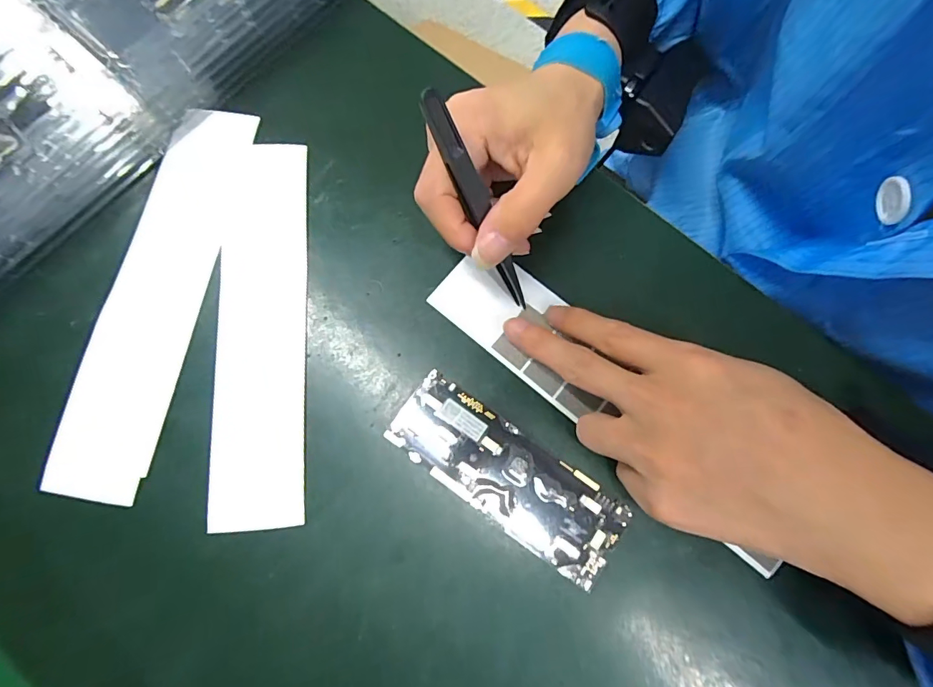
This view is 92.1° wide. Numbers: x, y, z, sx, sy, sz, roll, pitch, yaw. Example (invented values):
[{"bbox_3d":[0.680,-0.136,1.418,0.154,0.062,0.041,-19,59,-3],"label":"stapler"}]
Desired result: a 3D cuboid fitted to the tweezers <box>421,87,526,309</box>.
[{"bbox_3d":[0.009,-0.062,0.213,0.011,0.115,0.014,-38,43,-6],"label":"tweezers"}]

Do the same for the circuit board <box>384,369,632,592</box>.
[{"bbox_3d":[0.019,0.065,0.227,0.121,0.008,0.043,35,82,7],"label":"circuit board"}]

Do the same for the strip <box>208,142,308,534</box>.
[{"bbox_3d":[-0.115,-0.013,0.250,0.050,0.007,0.216,-5,76,1],"label":"strip"}]

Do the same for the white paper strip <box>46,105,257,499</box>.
[{"bbox_3d":[-0.177,-0.033,0.256,0.057,0.005,0.228,9,77,1],"label":"white paper strip"}]

